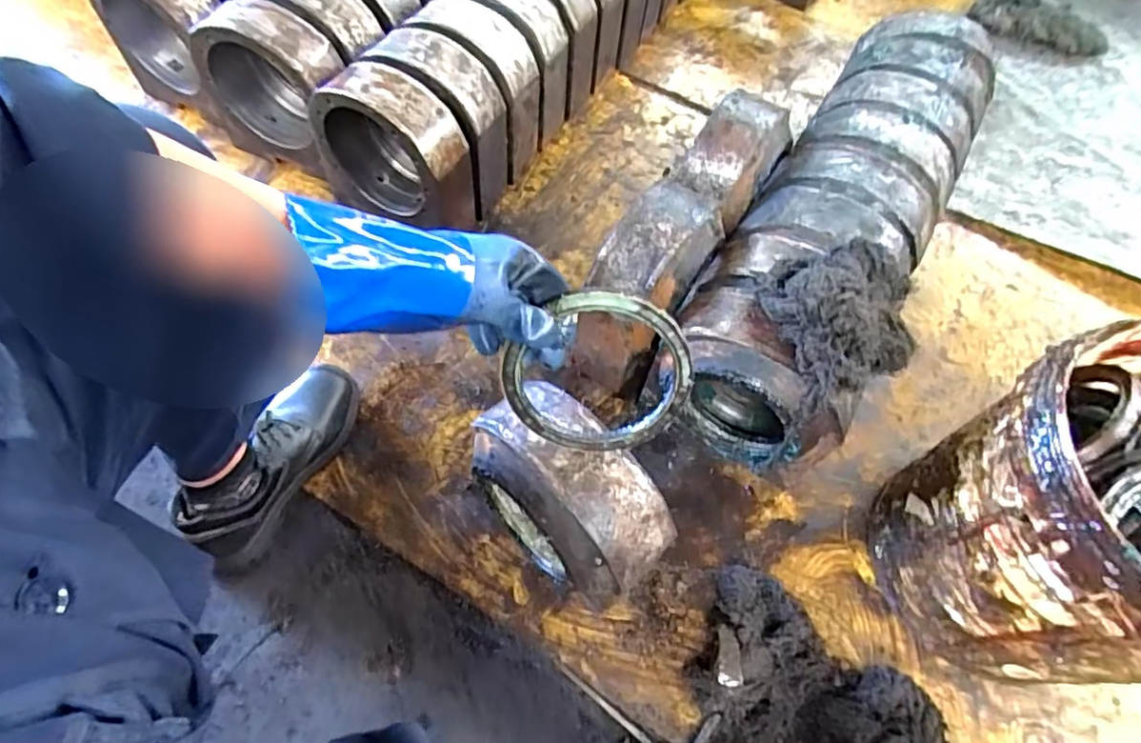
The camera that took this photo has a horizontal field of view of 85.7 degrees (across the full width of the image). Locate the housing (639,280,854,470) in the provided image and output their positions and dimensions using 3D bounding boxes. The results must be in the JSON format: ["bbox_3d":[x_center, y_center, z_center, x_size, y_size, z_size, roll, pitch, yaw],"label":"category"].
[{"bbox_3d":[0.246,-0.027,0.763,0.223,0.212,0.225,31,62,13],"label":"housing"}]

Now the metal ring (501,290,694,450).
[{"bbox_3d":[0.023,0.004,0.529,0.160,0.160,0.008,2,32,0],"label":"metal ring"}]

